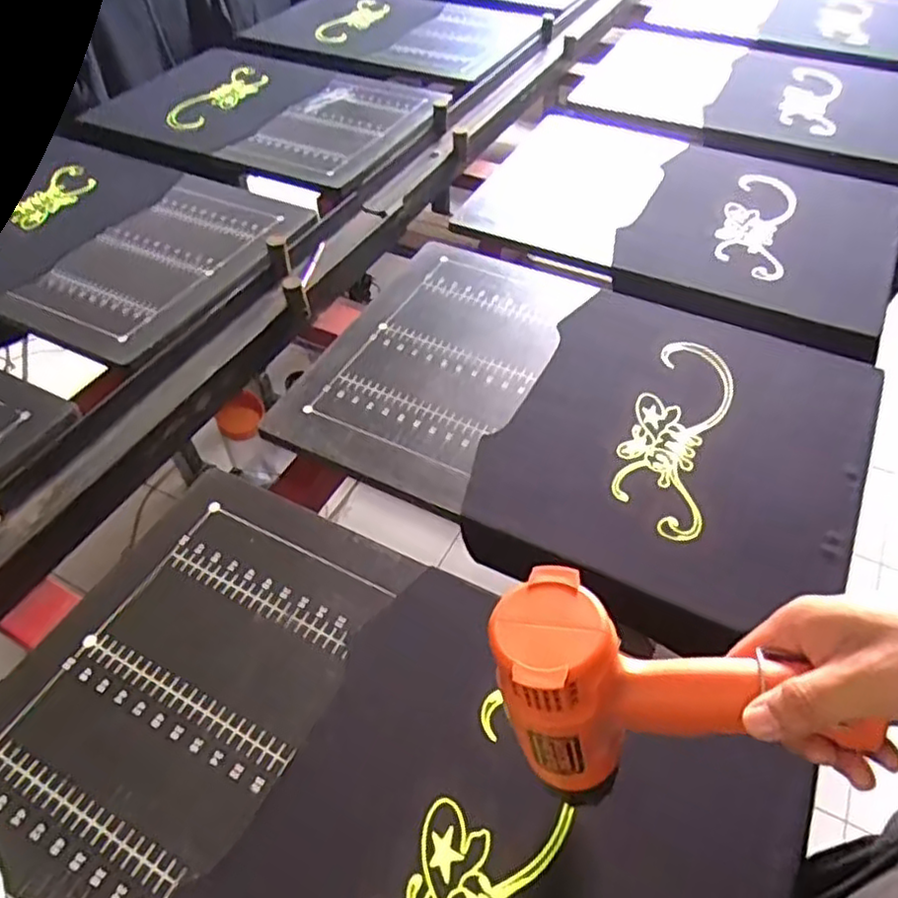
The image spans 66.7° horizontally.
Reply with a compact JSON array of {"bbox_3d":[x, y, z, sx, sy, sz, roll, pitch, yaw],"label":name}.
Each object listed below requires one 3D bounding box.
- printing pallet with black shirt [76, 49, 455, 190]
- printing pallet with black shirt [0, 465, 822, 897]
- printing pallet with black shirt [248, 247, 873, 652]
[{"bbox_3d":[-0.335,-0.665,1.308,0.630,0.032,0.430,21,52,19],"label":"printing pallet with black shirt"},{"bbox_3d":[-0.077,0.248,0.490,0.580,0.020,0.378,21,52,21],"label":"printing pallet with black shirt"},{"bbox_3d":[0.135,-0.055,0.771,0.595,0.051,0.406,22,52,22],"label":"printing pallet with black shirt"}]

